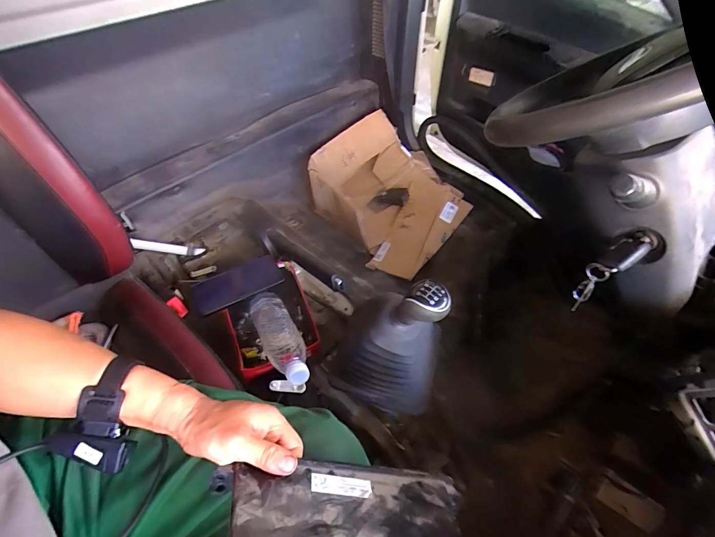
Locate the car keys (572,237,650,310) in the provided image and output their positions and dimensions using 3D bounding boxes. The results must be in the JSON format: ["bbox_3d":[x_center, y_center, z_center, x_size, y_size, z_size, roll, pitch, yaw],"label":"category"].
[{"bbox_3d":[0.361,0.012,0.505,0.082,0.108,0.029,-15,50,-13],"label":"car keys"}]

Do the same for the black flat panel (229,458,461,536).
[{"bbox_3d":[-0.001,0.225,0.327,0.221,0.014,0.094,13,15,-12],"label":"black flat panel"}]

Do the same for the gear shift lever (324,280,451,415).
[{"bbox_3d":[0.043,0.097,0.493,0.150,0.218,0.104,14,50,13],"label":"gear shift lever"}]

